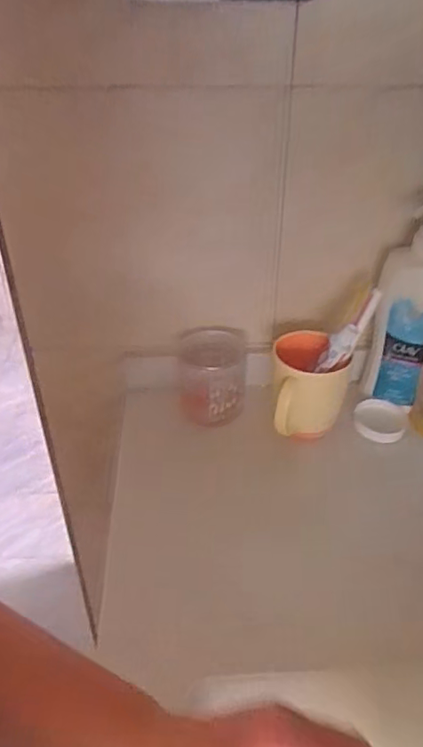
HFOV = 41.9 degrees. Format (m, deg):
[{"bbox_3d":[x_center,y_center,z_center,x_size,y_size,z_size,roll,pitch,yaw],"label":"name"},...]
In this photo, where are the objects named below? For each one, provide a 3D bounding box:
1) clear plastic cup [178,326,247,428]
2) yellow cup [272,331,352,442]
[{"bbox_3d":[0.001,0.005,0.661,0.079,0.093,0.077,1,34,-1],"label":"clear plastic cup"},{"bbox_3d":[0.109,0.016,0.628,0.080,0.097,0.082,2,34,1],"label":"yellow cup"}]

